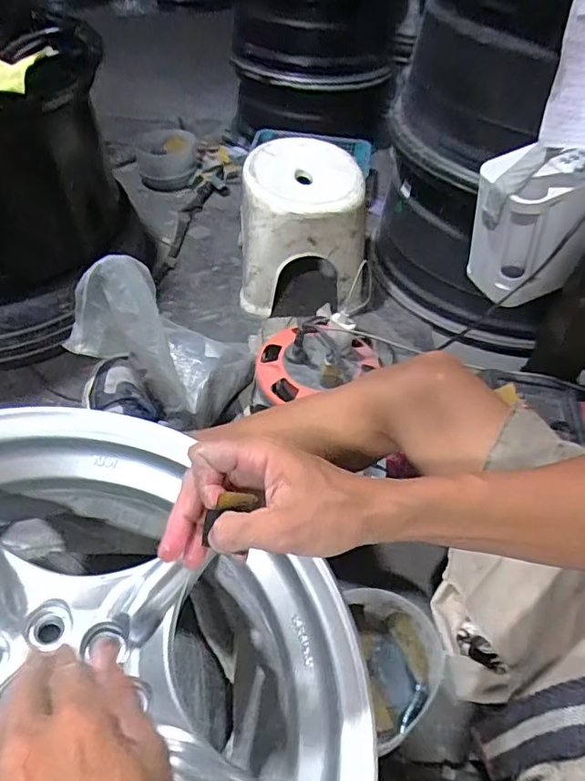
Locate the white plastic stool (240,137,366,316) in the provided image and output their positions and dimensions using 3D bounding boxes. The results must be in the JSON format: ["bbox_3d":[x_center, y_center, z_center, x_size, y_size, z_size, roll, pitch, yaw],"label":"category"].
[{"bbox_3d":[0.018,-0.320,1.078,0.234,0.262,0.238,1,49,-4],"label":"white plastic stool"}]

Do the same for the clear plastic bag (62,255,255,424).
[{"bbox_3d":[-0.210,-0.076,0.852,0.290,0.142,0.174,38,47,-19],"label":"clear plastic bag"}]

